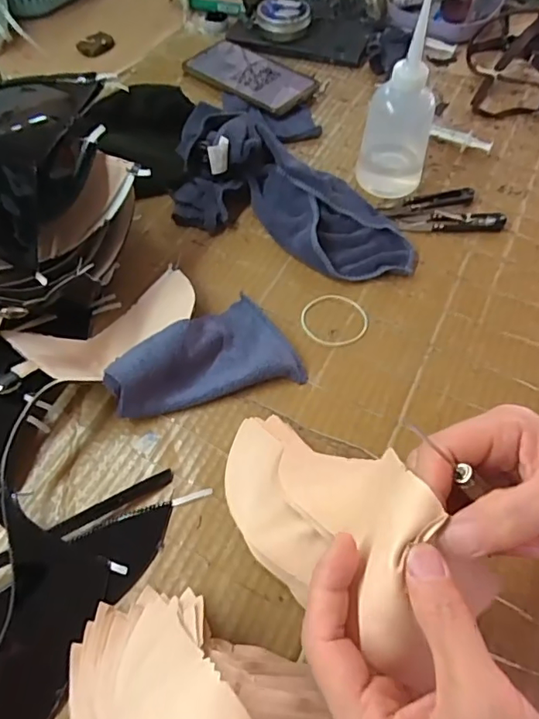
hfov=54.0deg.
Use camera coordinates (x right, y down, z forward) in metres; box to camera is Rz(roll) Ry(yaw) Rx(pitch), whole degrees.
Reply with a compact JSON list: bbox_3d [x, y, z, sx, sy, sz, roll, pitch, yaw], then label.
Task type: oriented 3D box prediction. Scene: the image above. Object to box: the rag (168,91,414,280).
[{"bbox_3d":[0.020,-0.165,0.498,0.249,0.063,0.125,21,60,13],"label":"rag"}]

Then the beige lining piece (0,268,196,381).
[{"bbox_3d":[-0.118,-0.020,0.420,0.140,0.044,0.071,-30,62,-17],"label":"beige lining piece"}]

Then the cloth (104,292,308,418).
[{"bbox_3d":[-0.053,-0.012,0.413,0.137,0.041,0.085,-15,58,-9],"label":"cloth"}]

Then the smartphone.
[{"bbox_3d":[-0.026,-0.342,0.637,0.166,0.015,0.085,35,64,21],"label":"smartphone"}]

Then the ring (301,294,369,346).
[{"bbox_3d":[0.056,-0.036,0.450,0.057,0.004,0.054,0,57,0],"label":"ring"}]

